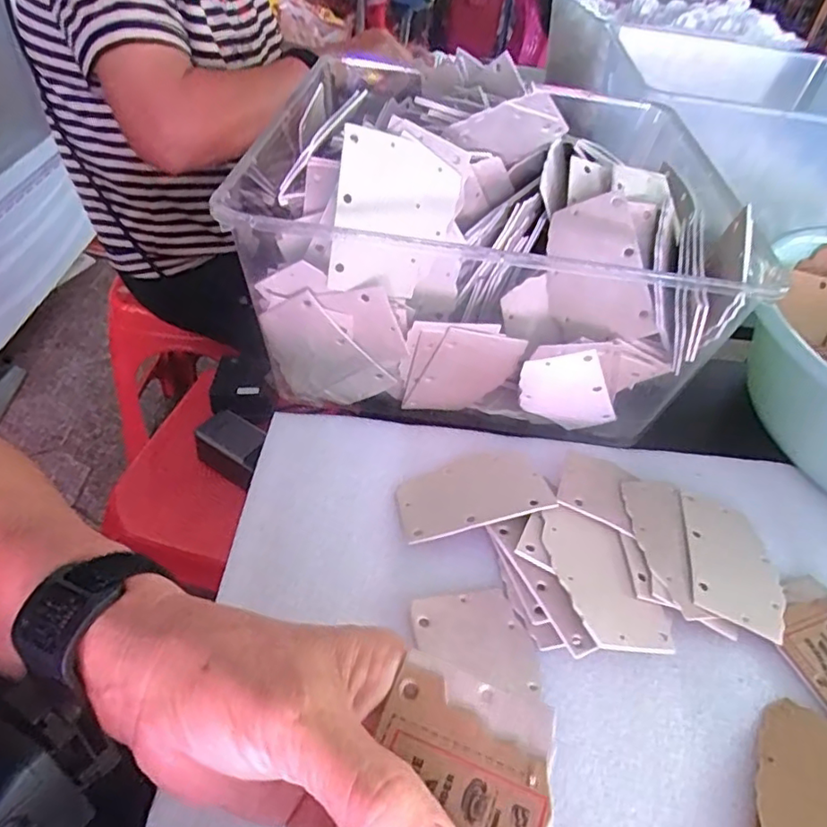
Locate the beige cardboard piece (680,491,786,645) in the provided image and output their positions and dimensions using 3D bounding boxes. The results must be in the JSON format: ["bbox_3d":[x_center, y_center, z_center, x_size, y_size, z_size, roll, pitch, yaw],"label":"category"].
[{"bbox_3d":[0.177,0.082,0.329,0.054,0.004,0.082,21,41,0],"label":"beige cardboard piece"}]

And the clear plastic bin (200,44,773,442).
[{"bbox_3d":[0.043,-0.116,0.405,0.291,0.150,0.223,9,44,1],"label":"clear plastic bin"}]

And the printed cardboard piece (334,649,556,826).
[{"bbox_3d":[0.006,0.116,0.166,0.054,0.005,0.082,14,50,18],"label":"printed cardboard piece"}]

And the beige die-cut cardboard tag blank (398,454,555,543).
[{"bbox_3d":[0.033,0.046,0.343,0.084,0.006,0.055,-13,34,-6],"label":"beige die-cut cardboard tag blank"}]

